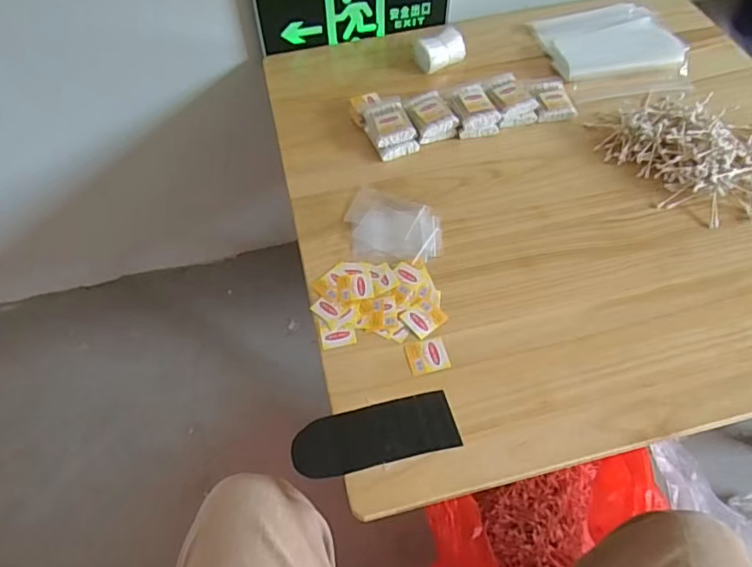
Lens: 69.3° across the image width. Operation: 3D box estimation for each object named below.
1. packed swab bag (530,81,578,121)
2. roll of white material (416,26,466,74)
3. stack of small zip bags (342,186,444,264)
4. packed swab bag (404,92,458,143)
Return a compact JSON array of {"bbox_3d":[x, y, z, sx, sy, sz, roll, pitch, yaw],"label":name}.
[{"bbox_3d":[0.269,-0.280,0.829,0.063,0.020,0.079,-8,56,-3],"label":"packed swab bag"},{"bbox_3d":[0.105,-0.379,0.889,0.083,0.045,0.054,-32,60,-17],"label":"roll of white material"},{"bbox_3d":[0.024,-0.075,0.713,0.125,0.007,0.113,7,57,8],"label":"stack of small zip bags"},{"bbox_3d":[0.079,-0.244,0.806,0.060,0.032,0.077,-19,57,-10],"label":"packed swab bag"}]

